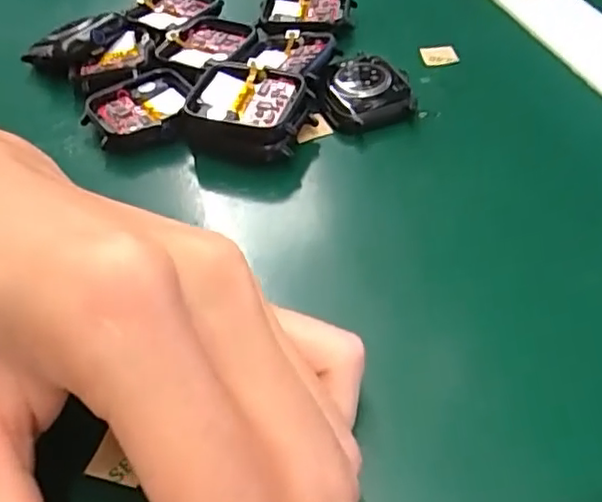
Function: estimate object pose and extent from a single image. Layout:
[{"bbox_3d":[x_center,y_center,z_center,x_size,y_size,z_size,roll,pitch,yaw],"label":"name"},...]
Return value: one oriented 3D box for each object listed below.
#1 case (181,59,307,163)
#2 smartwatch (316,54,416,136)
[{"bbox_3d":[-0.022,-0.056,0.249,0.043,0.014,0.042,8,47,11],"label":"case"},{"bbox_3d":[0.026,-0.065,0.268,0.039,0.016,0.037,-11,47,-7],"label":"smartwatch"}]

